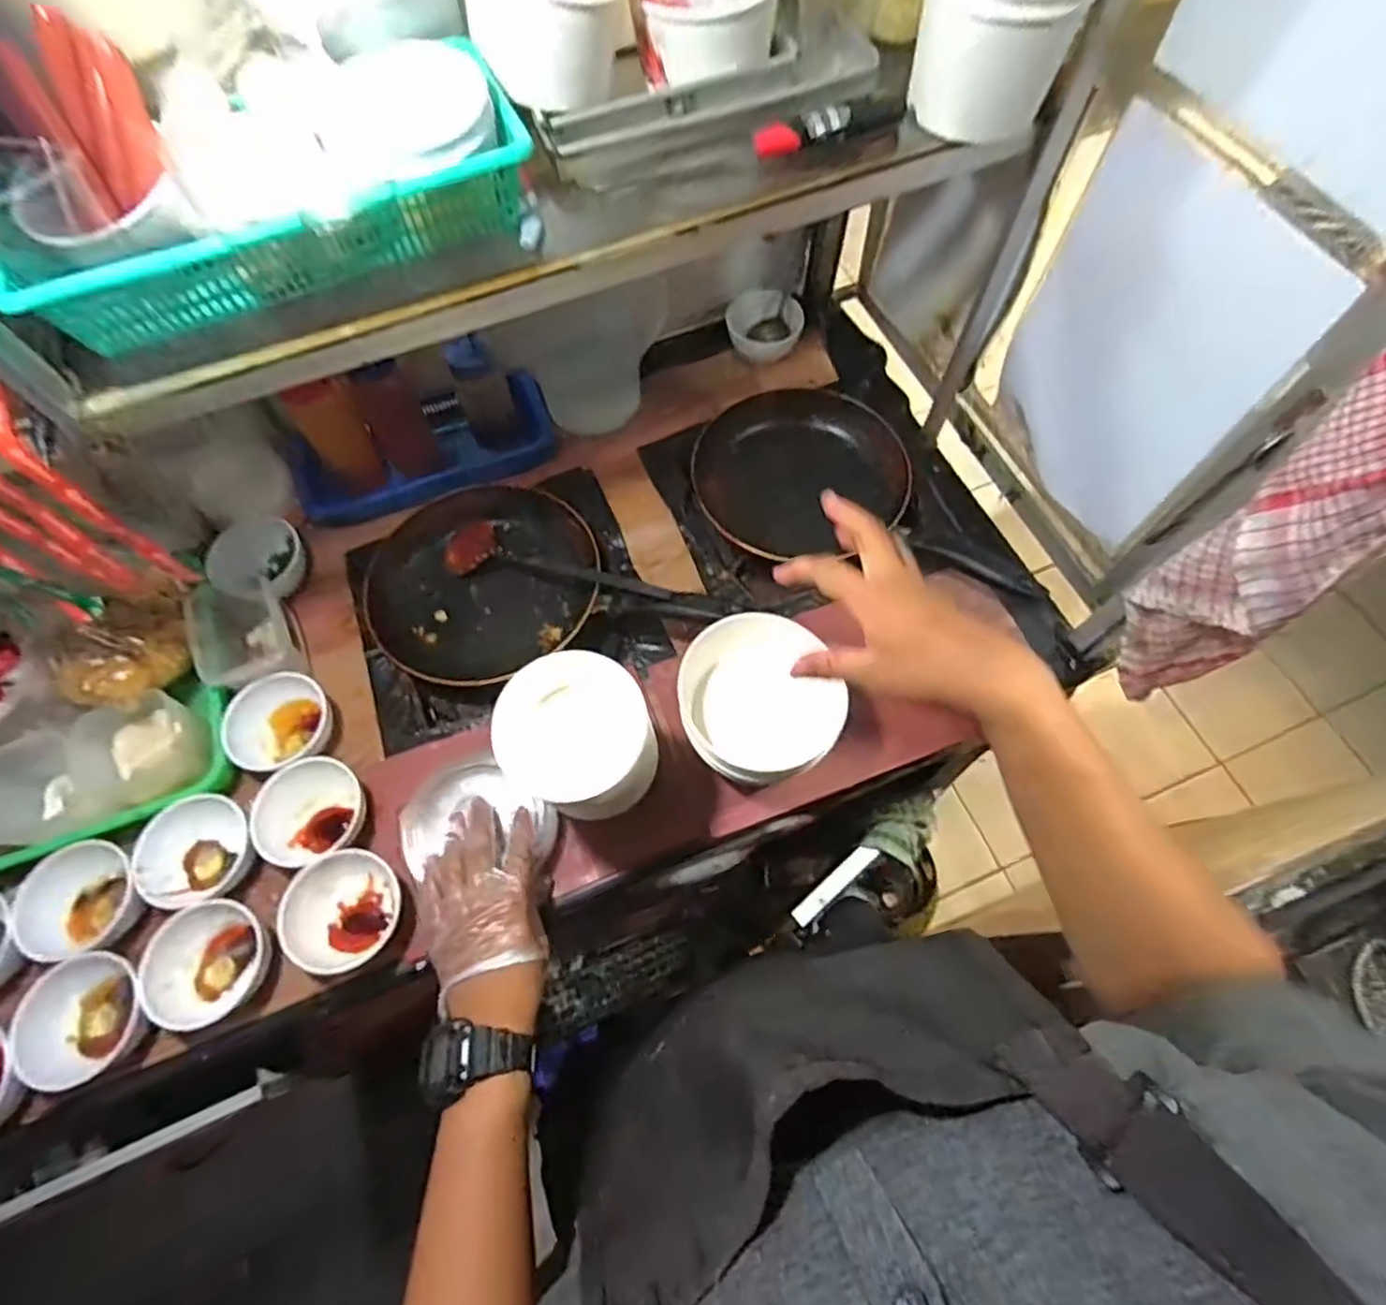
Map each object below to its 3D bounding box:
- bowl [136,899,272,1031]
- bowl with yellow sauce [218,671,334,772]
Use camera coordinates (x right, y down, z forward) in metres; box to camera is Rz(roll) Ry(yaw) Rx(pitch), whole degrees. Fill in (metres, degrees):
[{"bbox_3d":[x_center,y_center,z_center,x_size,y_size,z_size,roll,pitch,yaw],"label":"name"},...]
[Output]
[{"bbox_3d":[-0.396,0.253,0.562,0.095,0.051,0.087,0,66,1],"label":"bowl"},{"bbox_3d":[-0.394,0.065,0.650,0.095,0.045,0.087,0,66,1],"label":"bowl with yellow sauce"}]

